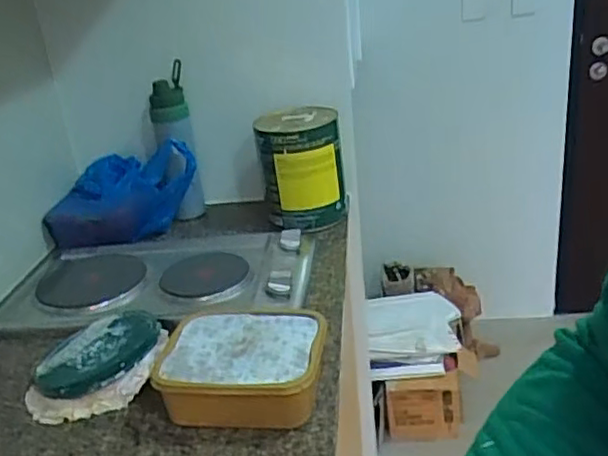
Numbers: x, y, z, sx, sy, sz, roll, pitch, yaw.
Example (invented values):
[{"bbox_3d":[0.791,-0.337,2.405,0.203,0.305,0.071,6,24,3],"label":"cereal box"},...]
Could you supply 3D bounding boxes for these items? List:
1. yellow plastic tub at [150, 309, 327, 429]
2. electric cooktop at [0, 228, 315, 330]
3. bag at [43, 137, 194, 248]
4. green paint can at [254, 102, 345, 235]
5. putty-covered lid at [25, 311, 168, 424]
[{"bbox_3d":[-0.075,0.174,0.814,0.202,0.070,0.159,-1,25,10],"label":"yellow plastic tub"},{"bbox_3d":[-0.251,0.067,1.114,0.512,0.036,0.303,-4,25,6],"label":"electric cooktop"},{"bbox_3d":[-0.358,-0.068,1.279,0.288,0.153,0.185,4,27,21],"label":"bag"},{"bbox_3d":[-0.003,-0.115,1.258,0.159,0.212,0.133,-5,25,3],"label":"green paint can"},{"bbox_3d":[-0.280,0.173,0.878,0.174,0.052,0.192,-5,25,2],"label":"putty-covered lid"}]

